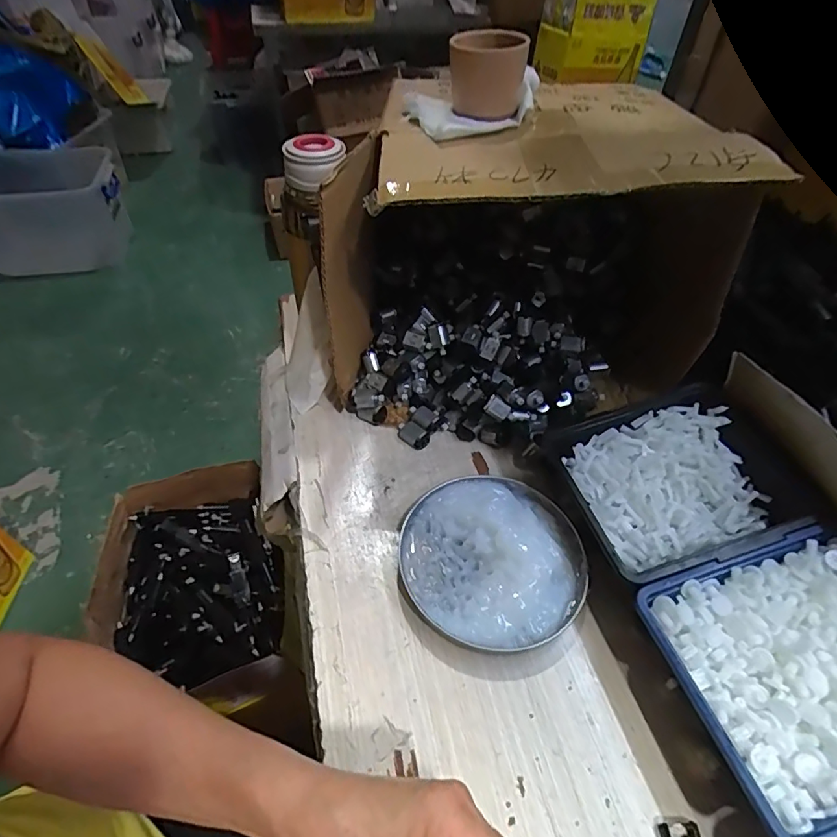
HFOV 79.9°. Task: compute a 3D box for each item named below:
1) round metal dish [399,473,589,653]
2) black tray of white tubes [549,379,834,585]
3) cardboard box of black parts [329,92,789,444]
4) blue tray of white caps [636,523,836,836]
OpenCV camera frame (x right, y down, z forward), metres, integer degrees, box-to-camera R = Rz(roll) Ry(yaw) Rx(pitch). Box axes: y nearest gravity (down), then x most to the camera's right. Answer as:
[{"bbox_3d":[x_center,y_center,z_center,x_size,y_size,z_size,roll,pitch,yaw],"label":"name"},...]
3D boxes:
[{"bbox_3d":[0.060,0.107,0.398,0.140,0.024,0.140,1,48,-1],"label":"round metal dish"},{"bbox_3d":[0.208,0.047,0.402,0.168,0.045,0.141,-12,50,-12],"label":"black tray of white tubes"},{"bbox_3d":[0.083,-0.147,0.481,0.323,0.236,0.245,-2,48,-3],"label":"cardboard box of black parts"},{"bbox_3d":[0.236,0.147,0.298,0.154,0.033,0.143,-12,50,-12],"label":"blue tray of white caps"}]

